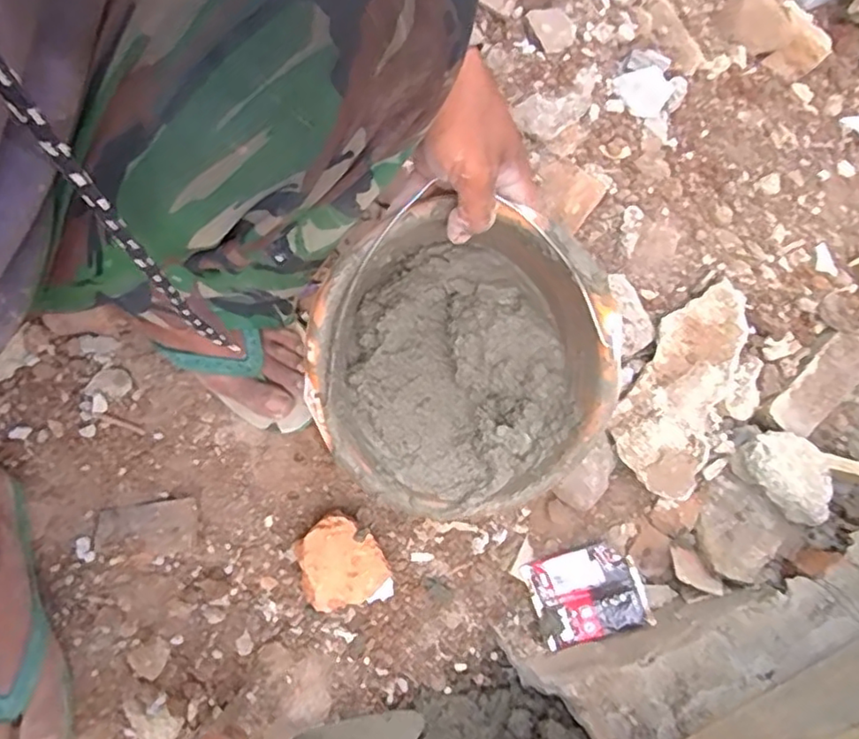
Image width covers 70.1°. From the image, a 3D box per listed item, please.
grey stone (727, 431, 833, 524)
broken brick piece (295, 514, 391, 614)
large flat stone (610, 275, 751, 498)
[{"bbox_3d":[0.367,0.103,0.628,0.104,0.060,0.072,38,77,10],"label":"grey stone"},{"bbox_3d":[-0.092,0.186,0.600,0.083,0.051,0.083,7,75,-27],"label":"broken brick piece"},{"bbox_3d":[0.264,0.014,0.645,0.093,0.039,0.245,27,75,7],"label":"large flat stone"}]

